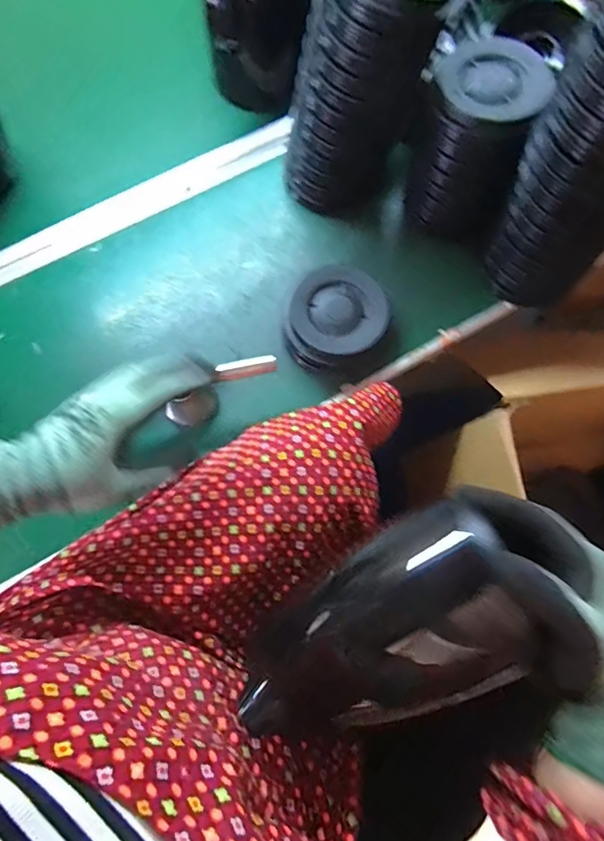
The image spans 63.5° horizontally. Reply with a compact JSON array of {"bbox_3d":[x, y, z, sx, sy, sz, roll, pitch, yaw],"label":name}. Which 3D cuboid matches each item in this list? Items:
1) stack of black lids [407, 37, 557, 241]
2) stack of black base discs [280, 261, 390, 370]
[{"bbox_3d":[0.189,-0.312,0.553,0.112,0.158,0.098,13,74,4],"label":"stack of black lids"},{"bbox_3d":[0.038,-0.116,0.559,0.112,0.047,0.108,-20,75,-5],"label":"stack of black base discs"}]

